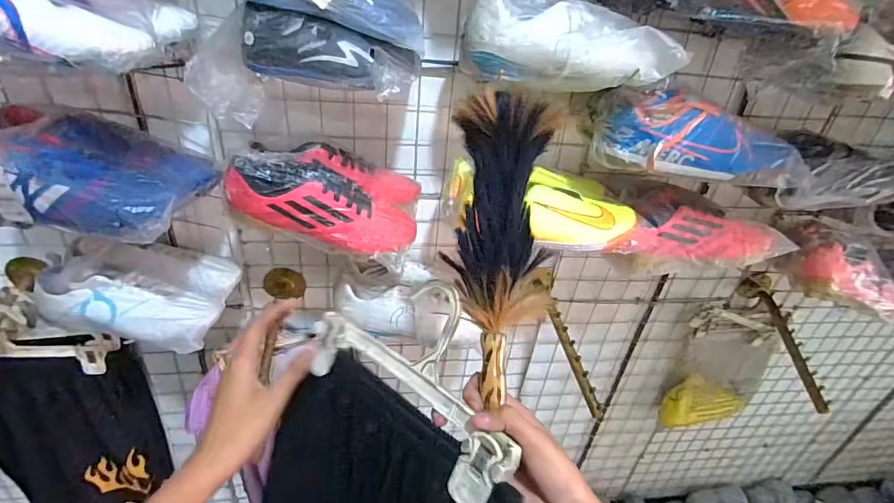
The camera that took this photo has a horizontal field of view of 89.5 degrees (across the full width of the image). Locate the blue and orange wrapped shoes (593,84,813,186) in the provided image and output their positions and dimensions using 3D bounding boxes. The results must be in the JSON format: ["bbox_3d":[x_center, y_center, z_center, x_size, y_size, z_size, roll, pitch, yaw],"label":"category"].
[{"bbox_3d":[0.346,-0.159,0.612,0.275,0.092,0.086,8,33,0],"label":"blue and orange wrapped shoes"}]

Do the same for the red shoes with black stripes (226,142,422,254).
[{"bbox_3d":[-0.160,-0.081,0.628,0.235,0.109,0.125,2,33,-8],"label":"red shoes with black stripes"}]

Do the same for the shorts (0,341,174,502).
[{"bbox_3d":[-0.718,0.348,0.867,0.269,0.386,0.106,-13,38,-28],"label":"shorts"}]

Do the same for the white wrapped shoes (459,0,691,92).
[{"bbox_3d":[0.144,-0.255,0.537,0.242,0.103,0.082,6,33,-2],"label":"white wrapped shoes"}]

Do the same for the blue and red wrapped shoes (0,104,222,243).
[{"bbox_3d":[-0.437,-0.097,0.547,0.243,0.094,0.149,8,33,1],"label":"blue and red wrapped shoes"}]

